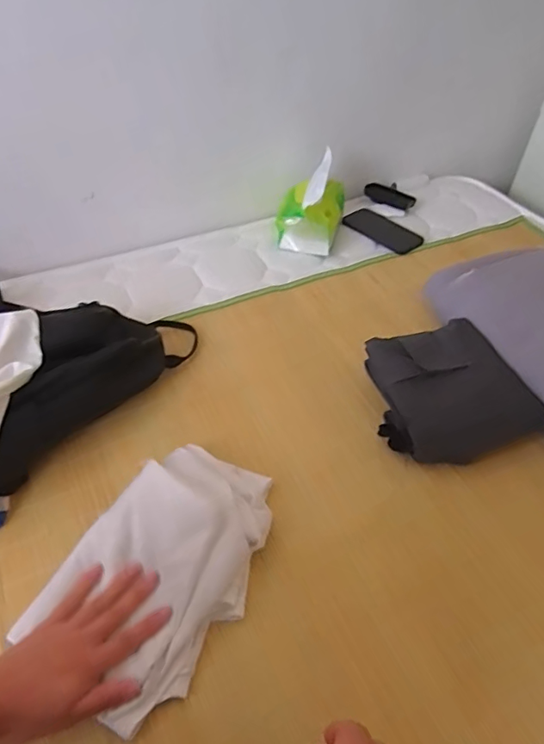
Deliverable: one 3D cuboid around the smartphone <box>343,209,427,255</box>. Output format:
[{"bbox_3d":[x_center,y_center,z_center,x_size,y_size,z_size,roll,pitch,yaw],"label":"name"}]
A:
[{"bbox_3d":[0.224,-0.279,1.027,0.083,0.015,0.159,-32,55,-29],"label":"smartphone"}]

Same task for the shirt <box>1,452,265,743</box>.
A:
[{"bbox_3d":[-0.106,0.189,0.532,0.169,0.065,0.264,28,51,23],"label":"shirt"}]

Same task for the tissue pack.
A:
[{"bbox_3d":[0.075,-0.324,0.974,0.109,0.135,0.167,11,46,9],"label":"tissue pack"}]

